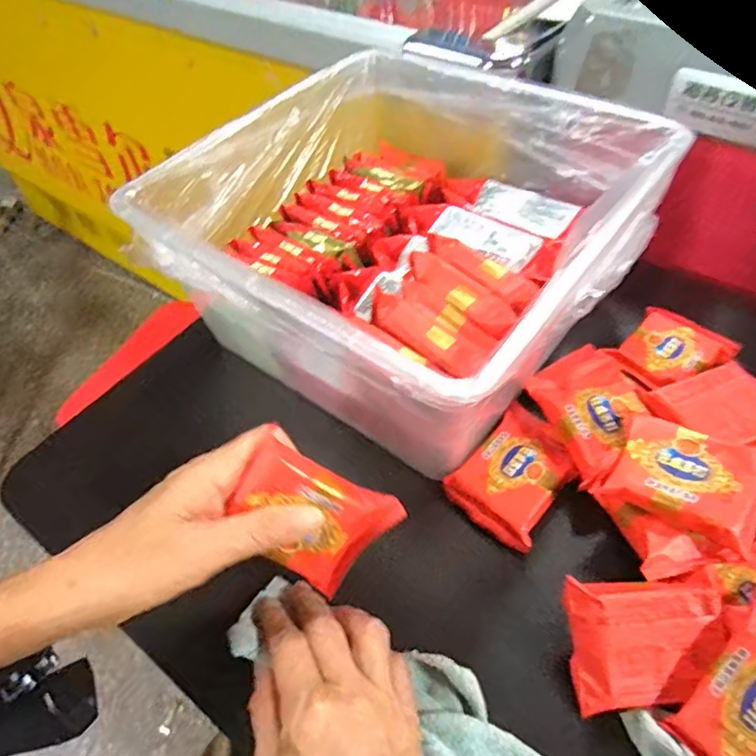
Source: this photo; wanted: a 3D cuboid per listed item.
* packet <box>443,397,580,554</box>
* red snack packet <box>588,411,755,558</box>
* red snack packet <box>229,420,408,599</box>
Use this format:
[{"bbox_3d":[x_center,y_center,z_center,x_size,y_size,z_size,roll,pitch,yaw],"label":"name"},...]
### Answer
[{"bbox_3d":[0.096,0.061,0.373,0.064,0.016,0.092,35,63,27],"label":"packet"},{"bbox_3d":[0.179,0.058,0.320,0.078,0.026,0.057,27,59,23],"label":"red snack packet"},{"bbox_3d":[-0.038,0.075,0.297,0.081,0.067,0.016,35,15,-16],"label":"red snack packet"}]

